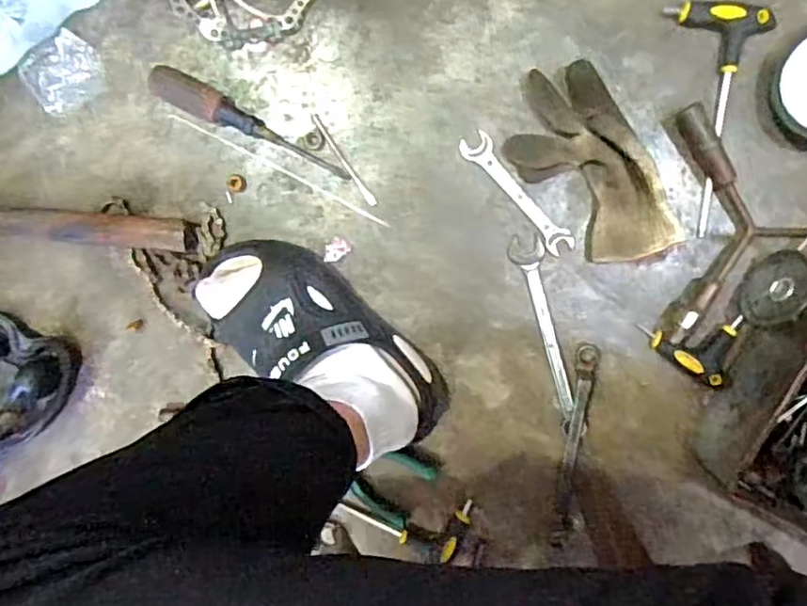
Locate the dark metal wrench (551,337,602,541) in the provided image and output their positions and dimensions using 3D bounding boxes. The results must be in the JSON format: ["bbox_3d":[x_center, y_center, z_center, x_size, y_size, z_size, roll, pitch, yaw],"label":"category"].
[{"bbox_3d":[0.174,0.147,0.649,0.022,0.010,0.213,8,99,4],"label":"dark metal wrench"}]

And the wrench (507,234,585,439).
[{"bbox_3d":[0.146,0.035,0.639,0.032,0.008,0.208,-14,96,7],"label":"wrench"}]

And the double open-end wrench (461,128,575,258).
[{"bbox_3d":[0.113,-0.108,0.626,0.029,0.004,0.147,-41,93,9],"label":"double open-end wrench"}]

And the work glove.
[{"bbox_3d":[0.176,-0.125,0.599,0.108,0.039,0.196,-31,94,9],"label":"work glove"}]

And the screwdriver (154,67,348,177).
[{"bbox_3d":[-0.156,-0.177,0.629,0.215,0.028,0.031,28,100,1],"label":"screwdriver"}]

